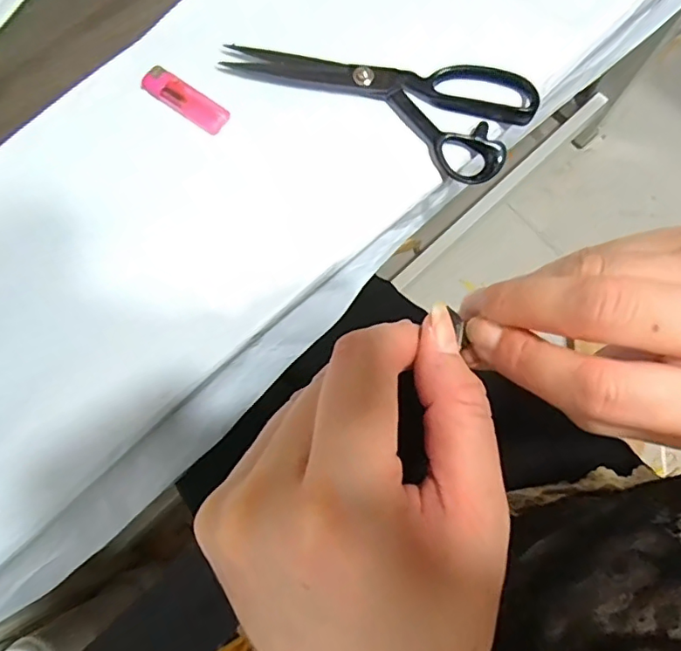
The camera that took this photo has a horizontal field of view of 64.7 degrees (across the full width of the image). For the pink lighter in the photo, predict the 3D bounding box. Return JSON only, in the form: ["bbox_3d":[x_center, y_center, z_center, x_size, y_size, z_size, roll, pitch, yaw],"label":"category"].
[{"bbox_3d":[-0.125,-0.182,0.431,0.075,0.007,0.024,34,80,8],"label":"pink lighter"}]

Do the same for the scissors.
[{"bbox_3d":[0.028,-0.191,0.425,0.241,0.014,0.089,23,79,5],"label":"scissors"}]

